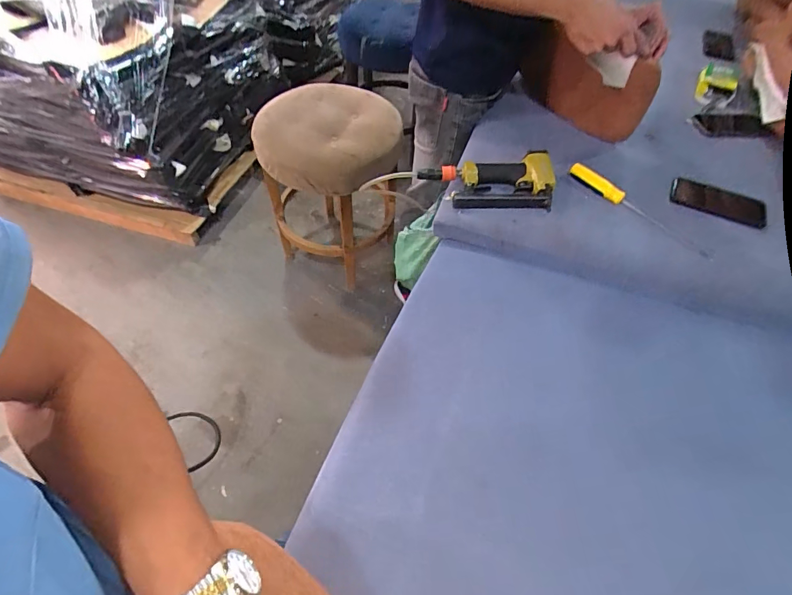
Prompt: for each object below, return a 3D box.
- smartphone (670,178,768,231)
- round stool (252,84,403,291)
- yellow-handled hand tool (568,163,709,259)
[{"bbox_3d":[0.605,-0.182,0.803,0.162,0.010,0.076,19,55,12],"label":"smartphone"},{"bbox_3d":[-0.215,-0.348,1.471,0.421,0.598,0.408,1,54,-1],"label":"round stool"},{"bbox_3d":[0.437,-0.165,0.773,0.038,0.028,0.283,-37,63,-25],"label":"yellow-handled hand tool"}]

